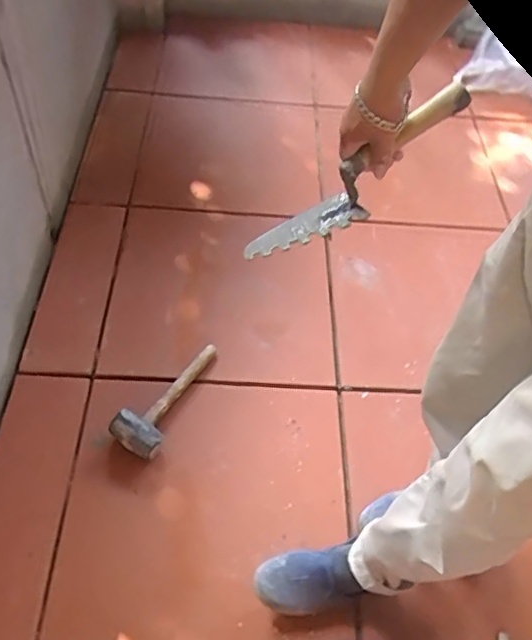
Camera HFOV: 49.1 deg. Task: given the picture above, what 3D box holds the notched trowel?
[{"bbox_3d":[0.115,-0.174,0.728,0.326,0.048,0.064,-41,56,10],"label":"notched trowel"}]

